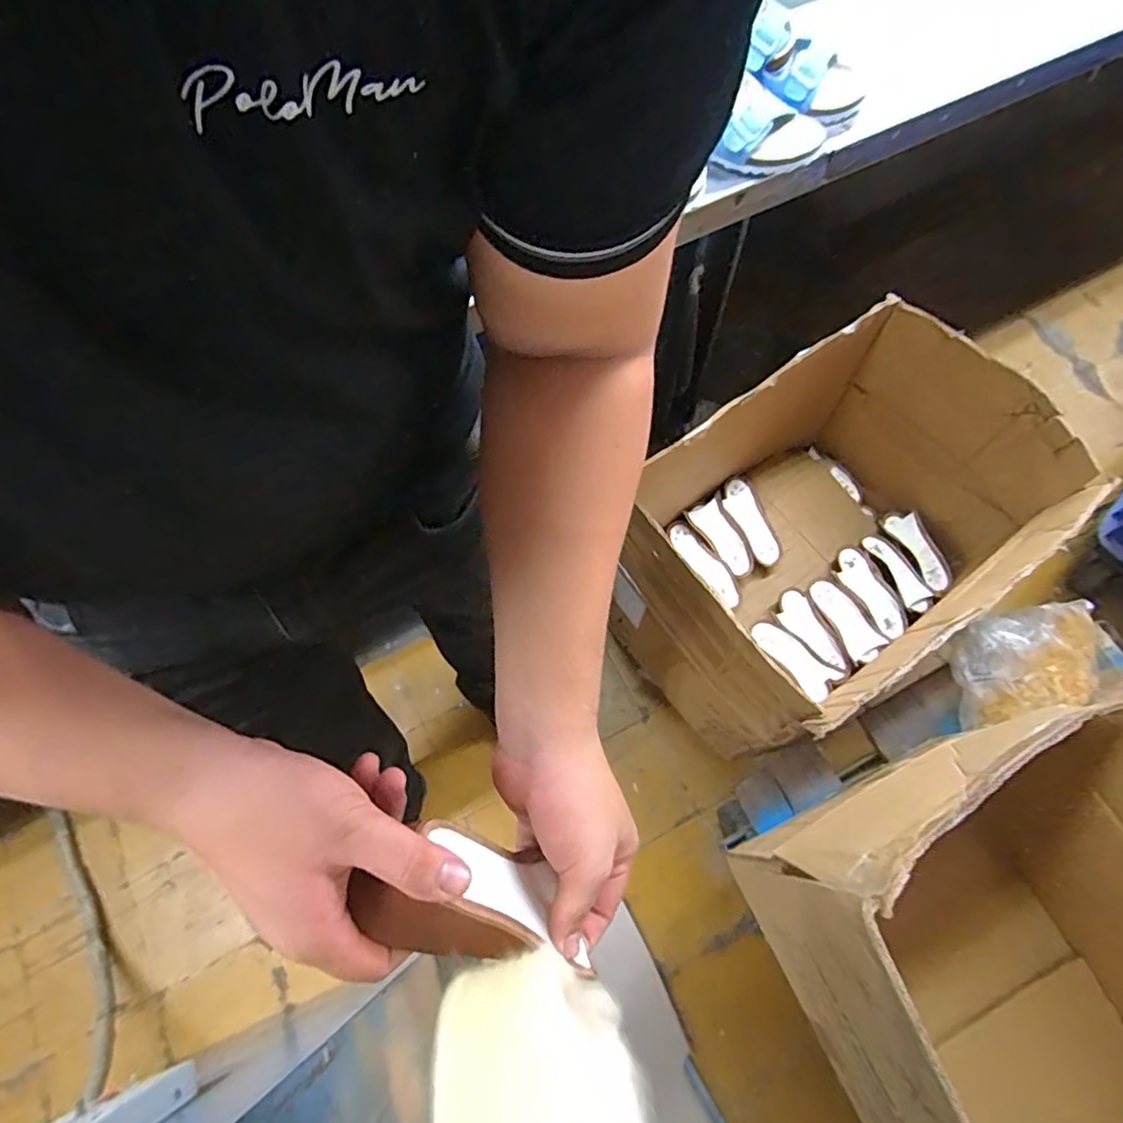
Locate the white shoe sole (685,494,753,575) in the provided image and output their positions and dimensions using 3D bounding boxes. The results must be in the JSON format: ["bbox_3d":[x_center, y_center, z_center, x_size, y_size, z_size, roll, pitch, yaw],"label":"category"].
[{"bbox_3d":[0.314,-0.045,1.230,0.074,0.034,0.164,-25,69,-9],"label":"white shoe sole"}]

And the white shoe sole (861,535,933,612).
[{"bbox_3d":[0.654,0.020,1.207,0.052,0.029,0.172,-28,70,-10],"label":"white shoe sole"}]

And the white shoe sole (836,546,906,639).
[{"bbox_3d":[0.596,0.059,1.199,0.066,0.022,0.186,-25,69,-9],"label":"white shoe sole"}]

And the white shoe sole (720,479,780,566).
[{"bbox_3d":[0.378,-0.081,1.257,0.074,0.034,0.194,-19,68,-7],"label":"white shoe sole"}]

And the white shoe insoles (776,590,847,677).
[{"bbox_3d":[0.468,0.136,1.166,0.061,0.017,0.180,-21,69,-8],"label":"white shoe insoles"}]

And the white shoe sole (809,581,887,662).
[{"bbox_3d":[0.558,0.108,1.226,0.072,0.017,0.162,-27,70,-10],"label":"white shoe sole"}]

